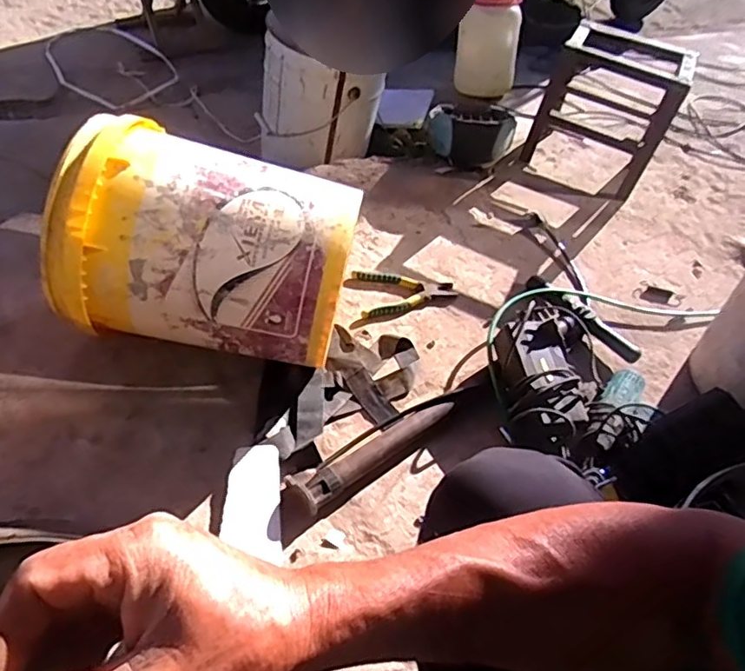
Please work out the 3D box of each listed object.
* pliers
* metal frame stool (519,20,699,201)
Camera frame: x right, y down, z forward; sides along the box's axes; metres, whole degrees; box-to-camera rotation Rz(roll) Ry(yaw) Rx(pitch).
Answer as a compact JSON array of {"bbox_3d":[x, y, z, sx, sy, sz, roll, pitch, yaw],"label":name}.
[{"bbox_3d":[0.063,-0.075,1.051,0.179,0.019,0.099,-5,47,-11],"label":"pliers"},{"bbox_3d":[0.527,-0.516,1.336,0.266,0.257,0.285,26,50,11],"label":"metal frame stool"}]

